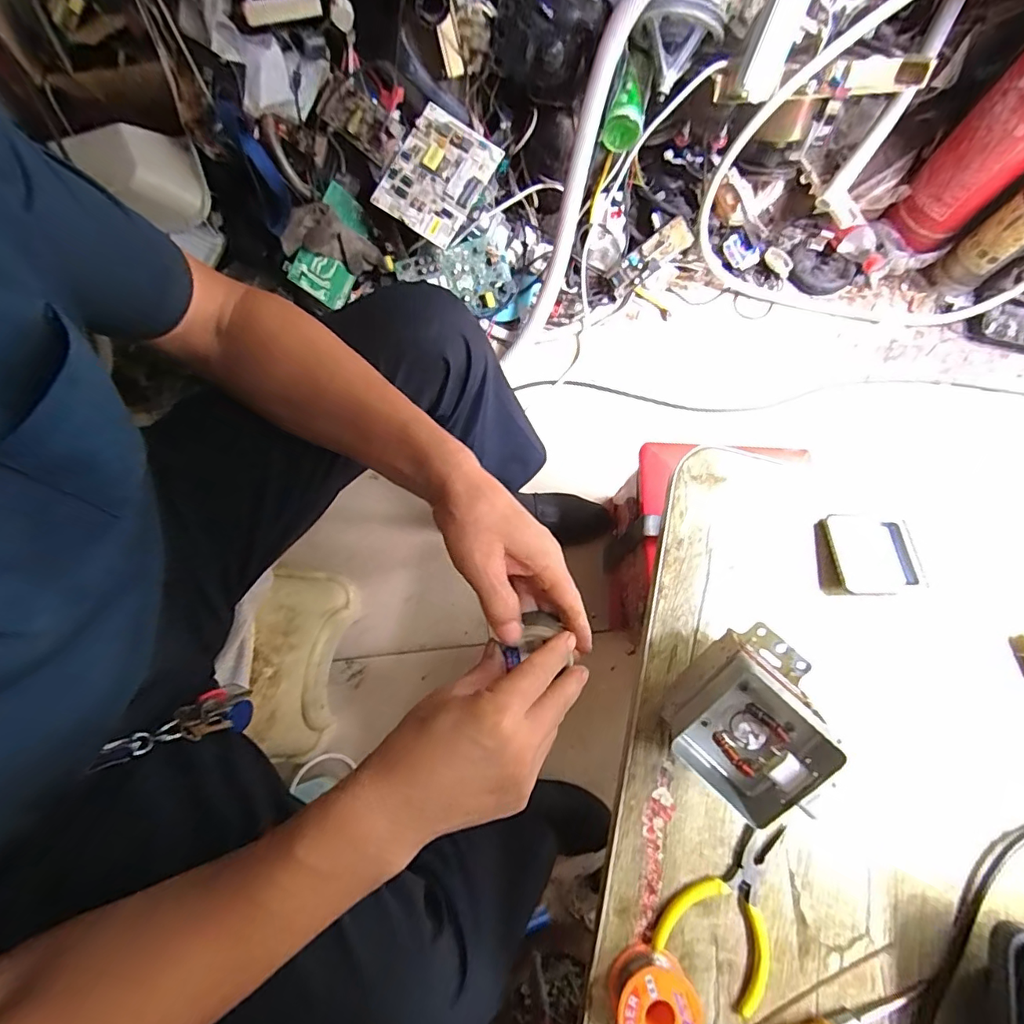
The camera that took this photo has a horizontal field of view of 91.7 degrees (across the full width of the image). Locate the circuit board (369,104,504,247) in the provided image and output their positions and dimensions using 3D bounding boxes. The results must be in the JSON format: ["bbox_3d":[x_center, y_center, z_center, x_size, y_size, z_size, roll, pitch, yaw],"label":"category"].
[{"bbox_3d":[-0.128,-0.574,0.850,0.151,0.017,0.194,32,91,-6],"label":"circuit board"}]

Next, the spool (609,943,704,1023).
[{"bbox_3d":[0.094,0.327,0.330,0.053,0.029,0.051,0,76,0],"label":"spool"}]

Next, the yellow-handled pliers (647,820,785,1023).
[{"bbox_3d":[0.163,0.280,0.356,0.079,0.011,0.114,36,78,8],"label":"yellow-handled pliers"}]

